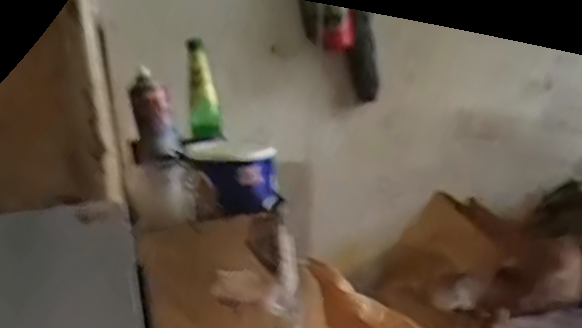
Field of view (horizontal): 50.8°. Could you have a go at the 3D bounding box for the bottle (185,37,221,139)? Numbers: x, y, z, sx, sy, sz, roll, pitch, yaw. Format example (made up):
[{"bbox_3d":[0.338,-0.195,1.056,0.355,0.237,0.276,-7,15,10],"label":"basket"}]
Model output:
[{"bbox_3d":[-0.140,-0.119,0.969,0.044,0.152,0.040,-7,12,-12],"label":"bottle"}]

